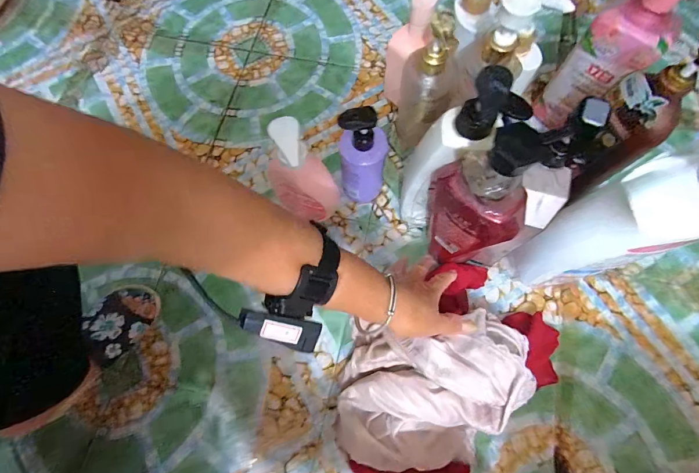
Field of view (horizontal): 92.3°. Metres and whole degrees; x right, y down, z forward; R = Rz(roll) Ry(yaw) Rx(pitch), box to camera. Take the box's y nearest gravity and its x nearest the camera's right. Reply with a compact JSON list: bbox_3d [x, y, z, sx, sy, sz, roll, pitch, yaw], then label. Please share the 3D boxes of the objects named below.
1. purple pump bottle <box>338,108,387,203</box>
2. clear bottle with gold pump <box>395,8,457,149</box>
[{"bbox_3d":[0.018,-0.096,0.455,0.058,0.180,0.051,1,72,3],"label":"purple pump bottle"},{"bbox_3d":[0.107,-0.204,0.475,0.061,0.202,0.076,-12,73,-3],"label":"clear bottle with gold pump"}]

